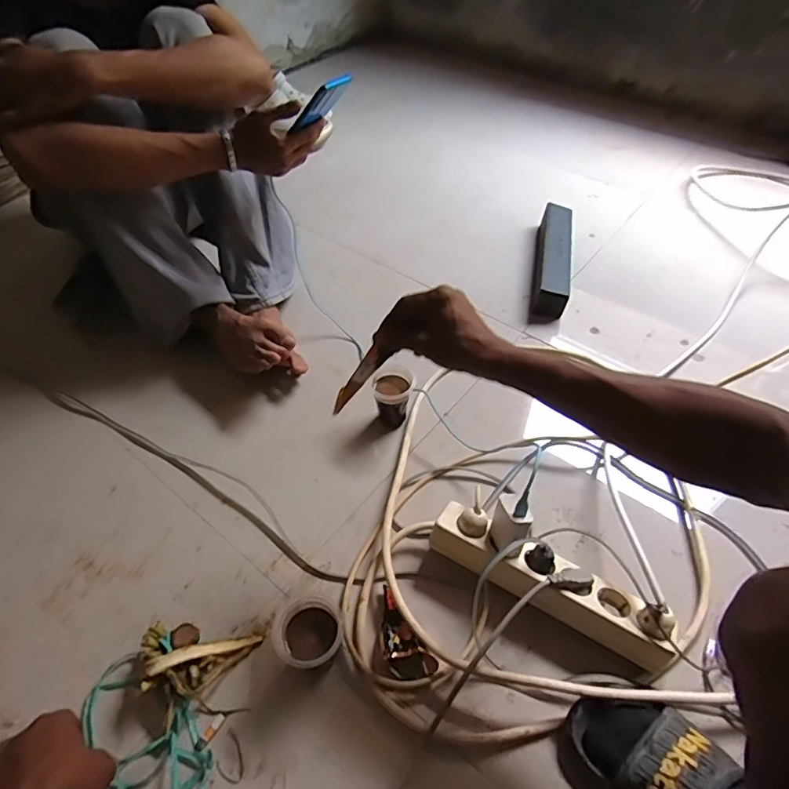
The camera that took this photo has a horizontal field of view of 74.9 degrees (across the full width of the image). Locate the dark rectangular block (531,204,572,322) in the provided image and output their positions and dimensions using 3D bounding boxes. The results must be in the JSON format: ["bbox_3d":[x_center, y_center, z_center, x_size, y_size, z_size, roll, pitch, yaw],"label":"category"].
[{"bbox_3d":[0.320,-0.278,1.051,0.071,0.060,0.322,10,51,9],"label":"dark rectangular block"}]

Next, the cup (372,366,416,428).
[{"bbox_3d":[-0.002,0.007,0.792,0.061,0.083,0.063,3,50,2],"label":"cup"}]

